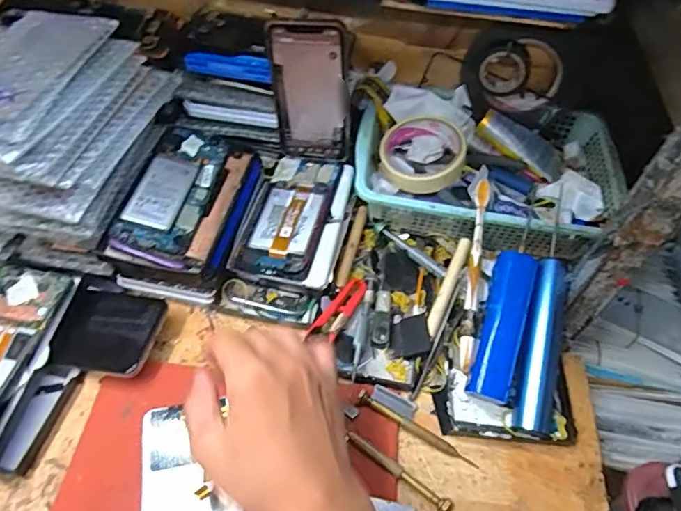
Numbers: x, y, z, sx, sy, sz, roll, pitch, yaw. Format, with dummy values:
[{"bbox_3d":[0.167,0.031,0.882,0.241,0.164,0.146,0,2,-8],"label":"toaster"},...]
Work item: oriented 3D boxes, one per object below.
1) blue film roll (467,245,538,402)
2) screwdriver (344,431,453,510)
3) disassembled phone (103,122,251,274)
[{"bbox_3d":[0.144,0.062,0.458,0.037,0.029,0.132,16,77,8],"label":"blue film roll"},{"bbox_3d":[0.046,0.174,0.414,0.096,0.014,0.012,31,57,18],"label":"screwdriver"},{"bbox_3d":[-0.152,-0.063,0.513,0.091,0.018,0.170,18,55,-5],"label":"disassembled phone"}]

